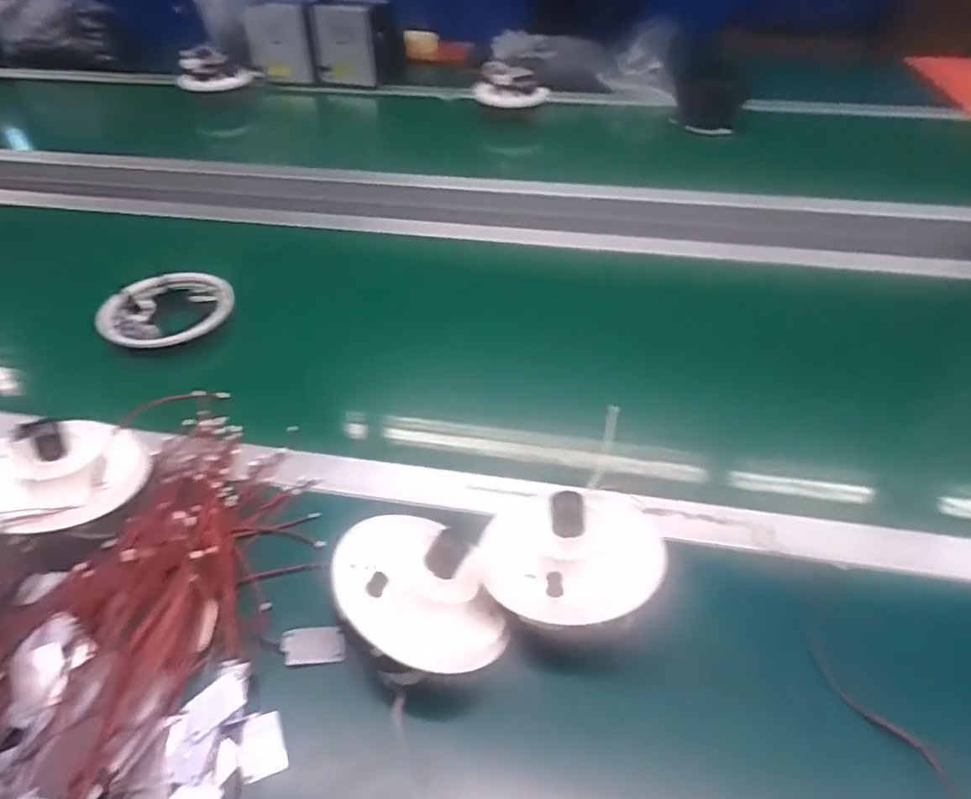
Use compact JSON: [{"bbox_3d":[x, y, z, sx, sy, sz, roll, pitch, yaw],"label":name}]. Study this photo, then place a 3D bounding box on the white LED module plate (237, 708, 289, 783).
[{"bbox_3d":[-0.141,0.219,0.395,0.028,0.004,0.035,-17,59,-18],"label":"white LED module plate"}]

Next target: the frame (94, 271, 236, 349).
[{"bbox_3d":[-0.363,-0.104,0.716,0.138,0.026,0.111,-31,51,-28],"label":"frame"}]

